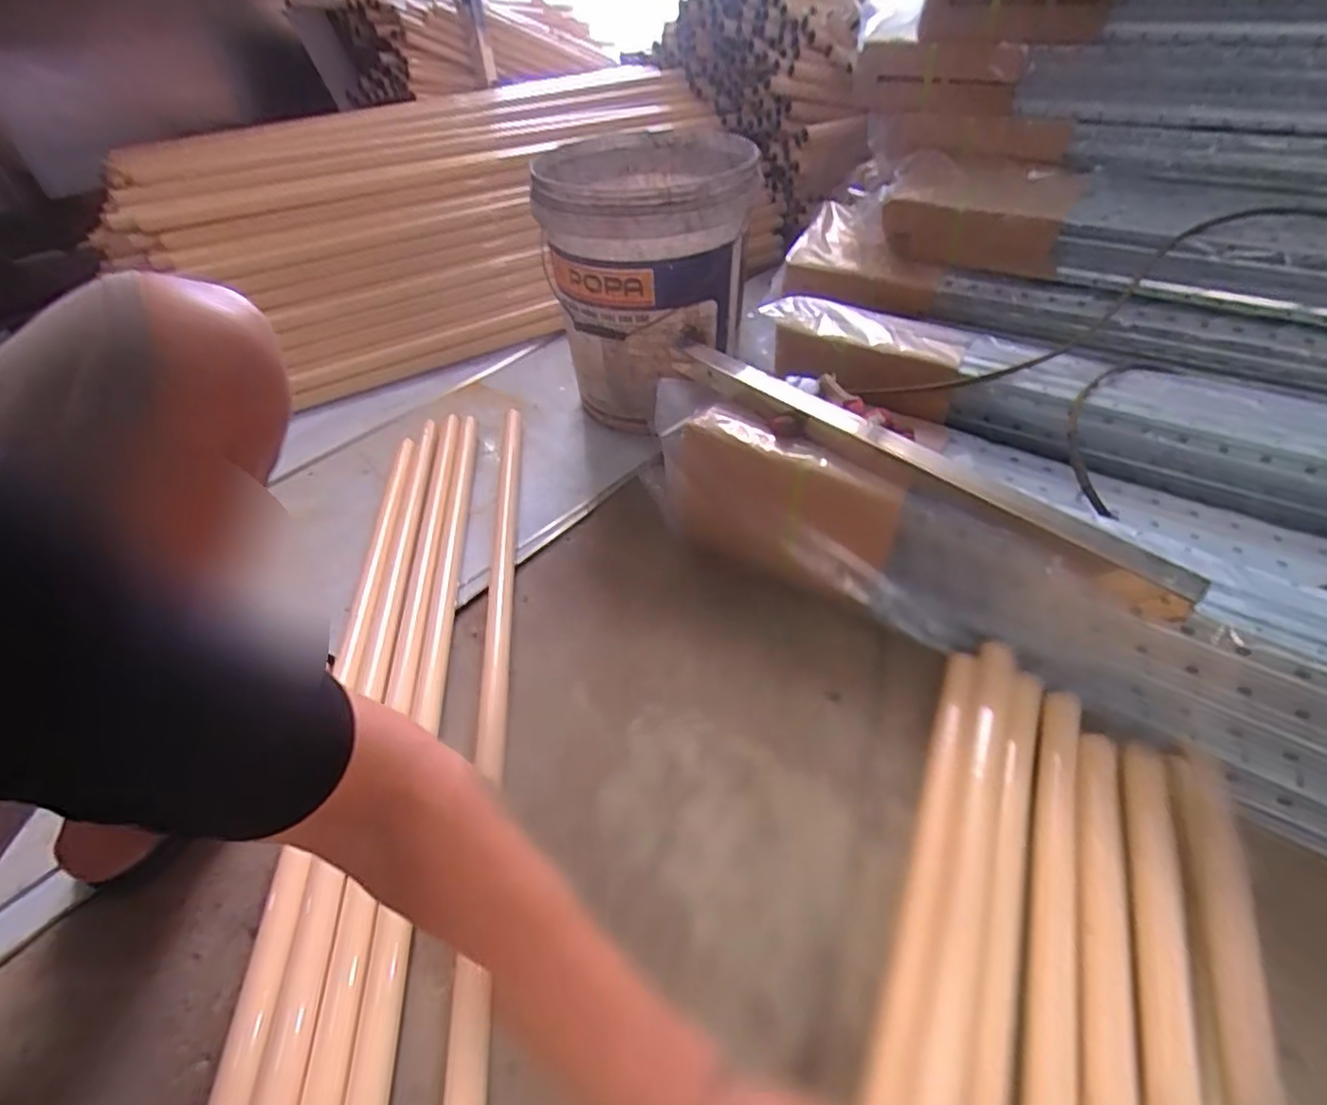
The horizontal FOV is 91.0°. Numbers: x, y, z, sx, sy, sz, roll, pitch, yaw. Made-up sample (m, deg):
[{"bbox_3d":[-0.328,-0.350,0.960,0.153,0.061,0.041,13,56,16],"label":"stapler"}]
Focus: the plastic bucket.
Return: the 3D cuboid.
[{"bbox_3d":[-0.011,-0.384,0.954,0.260,0.323,0.280,-2,44,2],"label":"plastic bucket"}]

